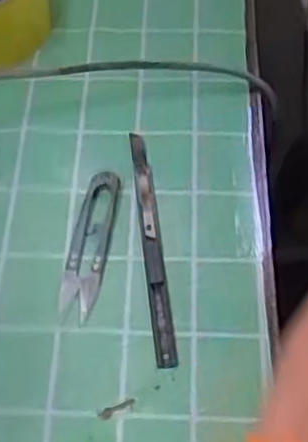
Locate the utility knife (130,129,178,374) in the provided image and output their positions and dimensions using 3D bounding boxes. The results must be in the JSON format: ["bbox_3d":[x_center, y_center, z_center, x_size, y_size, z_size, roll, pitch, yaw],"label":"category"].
[{"bbox_3d":[-0.001,0.011,0.447,0.012,0.004,0.162,-6,58,-2],"label":"utility knife"}]

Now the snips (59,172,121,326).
[{"bbox_3d":[-0.040,0.012,0.443,0.025,0.010,0.098,7,58,6],"label":"snips"}]

